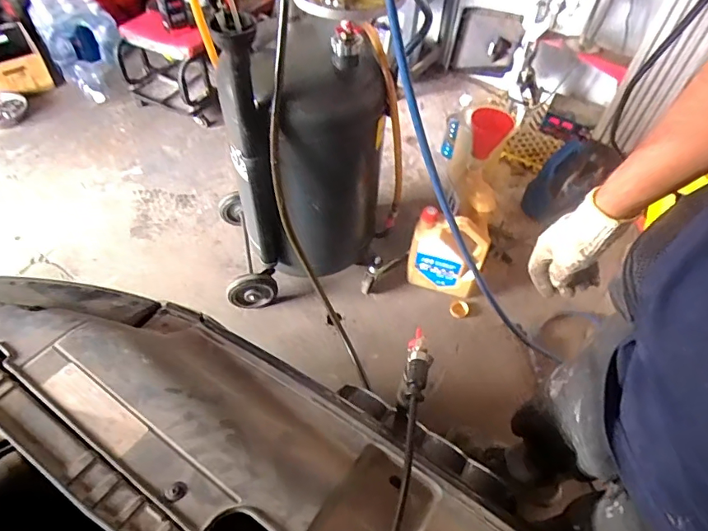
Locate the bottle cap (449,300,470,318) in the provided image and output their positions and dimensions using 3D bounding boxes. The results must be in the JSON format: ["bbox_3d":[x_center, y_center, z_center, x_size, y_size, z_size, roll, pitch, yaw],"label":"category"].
[{"bbox_3d":[0.307,0.130,1.431,0.054,0.015,0.059,2,52,-2],"label":"bottle cap"}]

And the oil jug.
[{"bbox_3d":[0.275,-0.031,1.451,0.214,0.275,0.101,12,52,6],"label":"oil jug"}]

